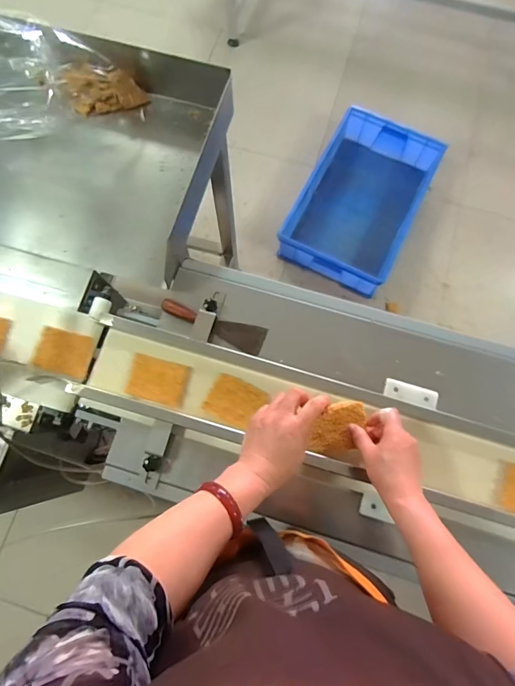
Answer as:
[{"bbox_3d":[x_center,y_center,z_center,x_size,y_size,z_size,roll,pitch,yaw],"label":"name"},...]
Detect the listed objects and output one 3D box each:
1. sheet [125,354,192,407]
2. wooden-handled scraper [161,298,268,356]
[{"bbox_3d":[-0.161,0.060,0.647,0.091,0.012,0.067,12,70,3],"label":"sheet"},{"bbox_3d":[-0.077,-0.028,0.670,0.180,0.024,0.045,16,76,4],"label":"wooden-handled scraper"}]

